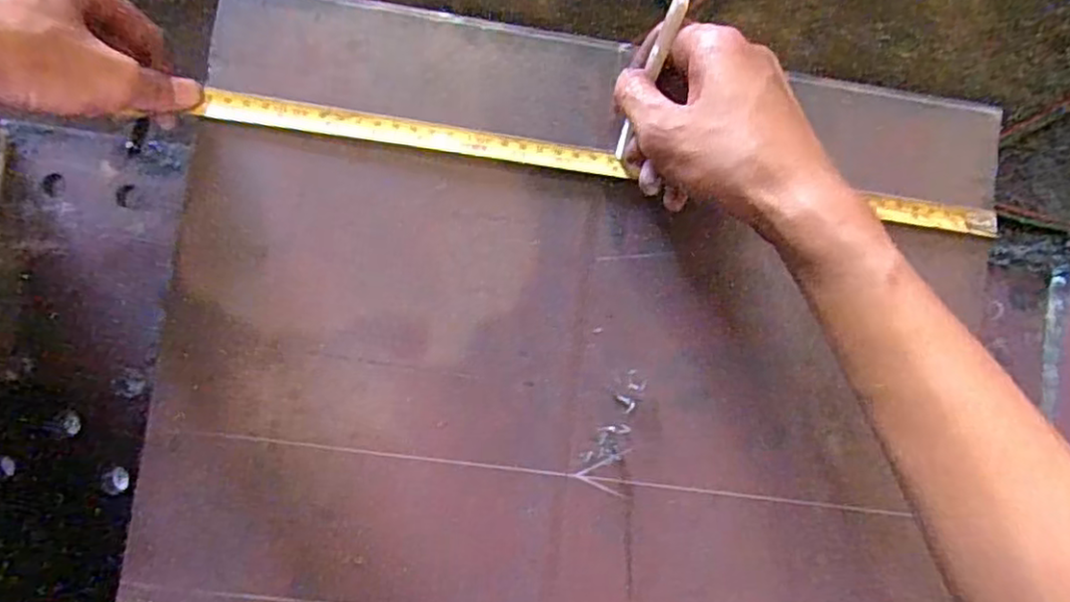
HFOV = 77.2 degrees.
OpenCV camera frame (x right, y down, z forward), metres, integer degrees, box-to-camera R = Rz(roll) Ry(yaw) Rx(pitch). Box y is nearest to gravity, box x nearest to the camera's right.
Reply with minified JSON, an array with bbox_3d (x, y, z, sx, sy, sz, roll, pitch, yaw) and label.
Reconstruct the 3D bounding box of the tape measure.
[{"bbox_3d":[0.045,-0.076,0.374,0.438,0.008,0.017,8,86,-4],"label":"tape measure"}]

